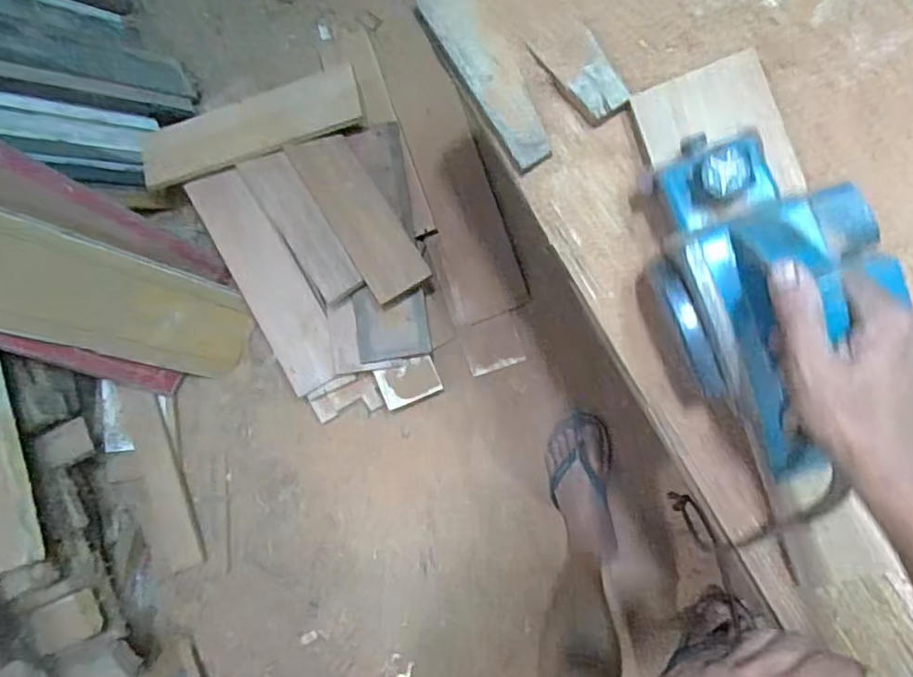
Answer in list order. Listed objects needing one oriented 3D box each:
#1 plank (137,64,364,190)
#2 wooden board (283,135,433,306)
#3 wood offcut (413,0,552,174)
[{"bbox_3d":[-0.382,-0.384,1.153,0.428,0.032,0.112,-12,86,13],"label":"plank"},{"bbox_3d":[-0.172,-0.222,1.121,0.106,0.028,0.335,-29,77,-14],"label":"wooden board"},{"bbox_3d":[0.026,-0.246,0.576,0.050,0.018,0.198,-31,82,11],"label":"wood offcut"}]

